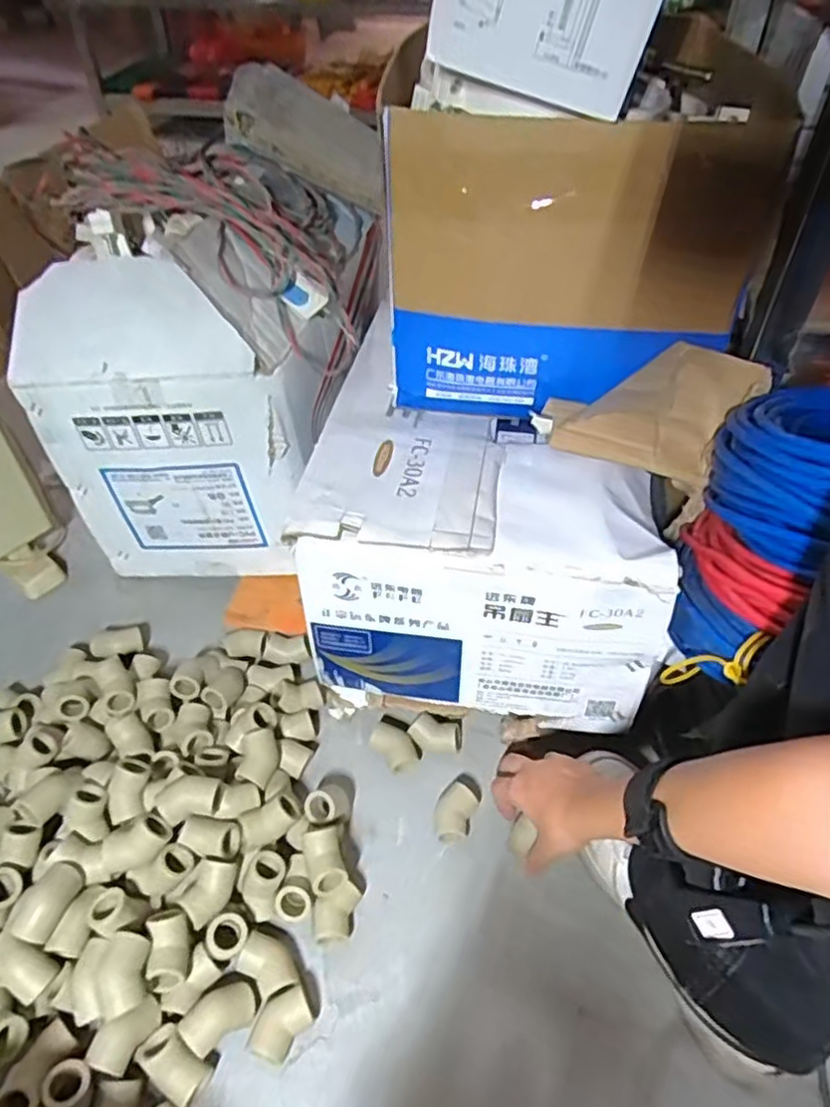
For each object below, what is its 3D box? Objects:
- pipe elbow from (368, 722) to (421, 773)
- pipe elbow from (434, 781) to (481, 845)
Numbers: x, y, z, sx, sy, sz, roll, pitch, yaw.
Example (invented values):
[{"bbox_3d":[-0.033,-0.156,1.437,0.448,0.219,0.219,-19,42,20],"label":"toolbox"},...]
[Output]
[{"bbox_3d":[-0.018,0.181,0.634,0.029,0.022,0.047,-35,55,-30],"label":"pipe elbow"},{"bbox_3d":[0.035,0.227,0.594,0.031,0.024,0.048,17,48,16],"label":"pipe elbow"}]

